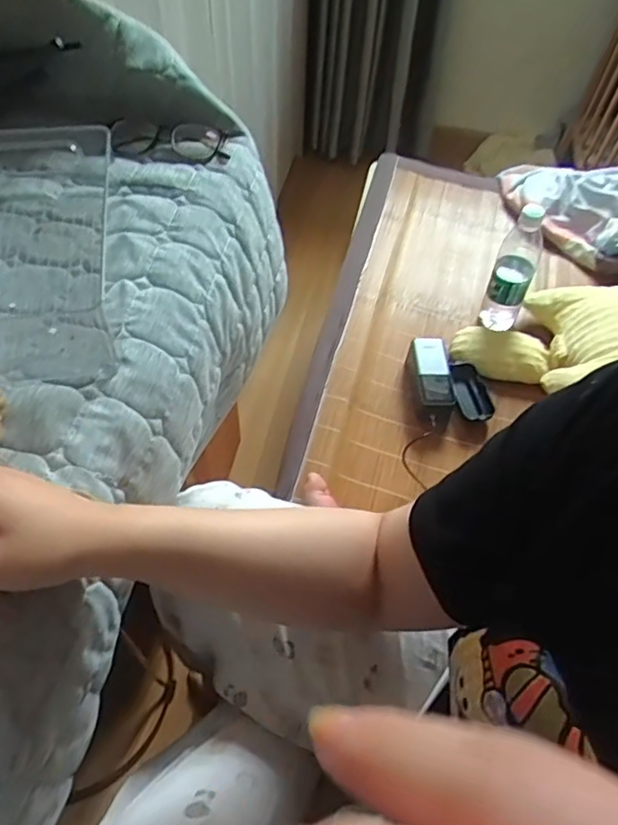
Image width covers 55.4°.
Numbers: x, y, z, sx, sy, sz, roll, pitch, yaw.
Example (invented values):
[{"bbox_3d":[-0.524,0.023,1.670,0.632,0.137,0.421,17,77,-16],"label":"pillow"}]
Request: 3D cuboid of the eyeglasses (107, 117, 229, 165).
[{"bbox_3d":[-0.158,-0.310,0.668,0.127,0.023,0.047,0,53,-3],"label":"eyeglasses"}]

